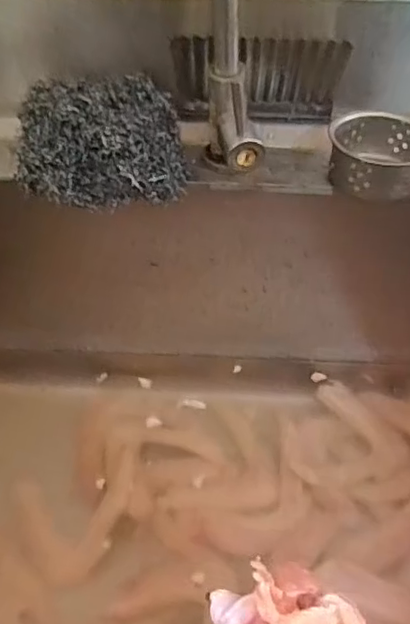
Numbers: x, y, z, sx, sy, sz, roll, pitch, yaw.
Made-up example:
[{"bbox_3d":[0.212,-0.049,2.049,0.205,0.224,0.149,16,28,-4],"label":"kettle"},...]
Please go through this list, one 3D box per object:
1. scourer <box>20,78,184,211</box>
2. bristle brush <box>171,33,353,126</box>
[{"bbox_3d":[-0.076,-0.126,0.445,0.116,0.060,0.083,-5,44,-5],"label":"scourer"},{"bbox_3d":[0.039,-0.169,0.459,0.120,0.106,0.013,3,76,2],"label":"bristle brush"}]

